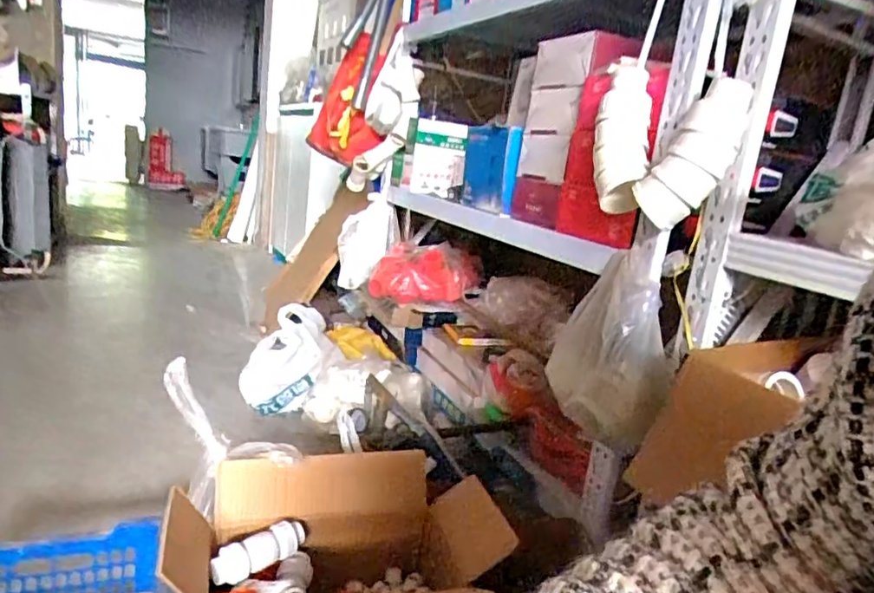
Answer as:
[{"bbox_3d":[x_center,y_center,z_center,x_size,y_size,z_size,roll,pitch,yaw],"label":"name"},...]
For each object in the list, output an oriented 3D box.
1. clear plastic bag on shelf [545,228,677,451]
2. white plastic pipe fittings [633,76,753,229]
[{"bbox_3d":[0.280,0.078,0.930,0.191,0.311,0.099,13,13,26],"label":"clear plastic bag on shelf"},{"bbox_3d":[0.361,-0.203,0.805,0.079,0.215,0.061,29,10,-7],"label":"white plastic pipe fittings"}]

